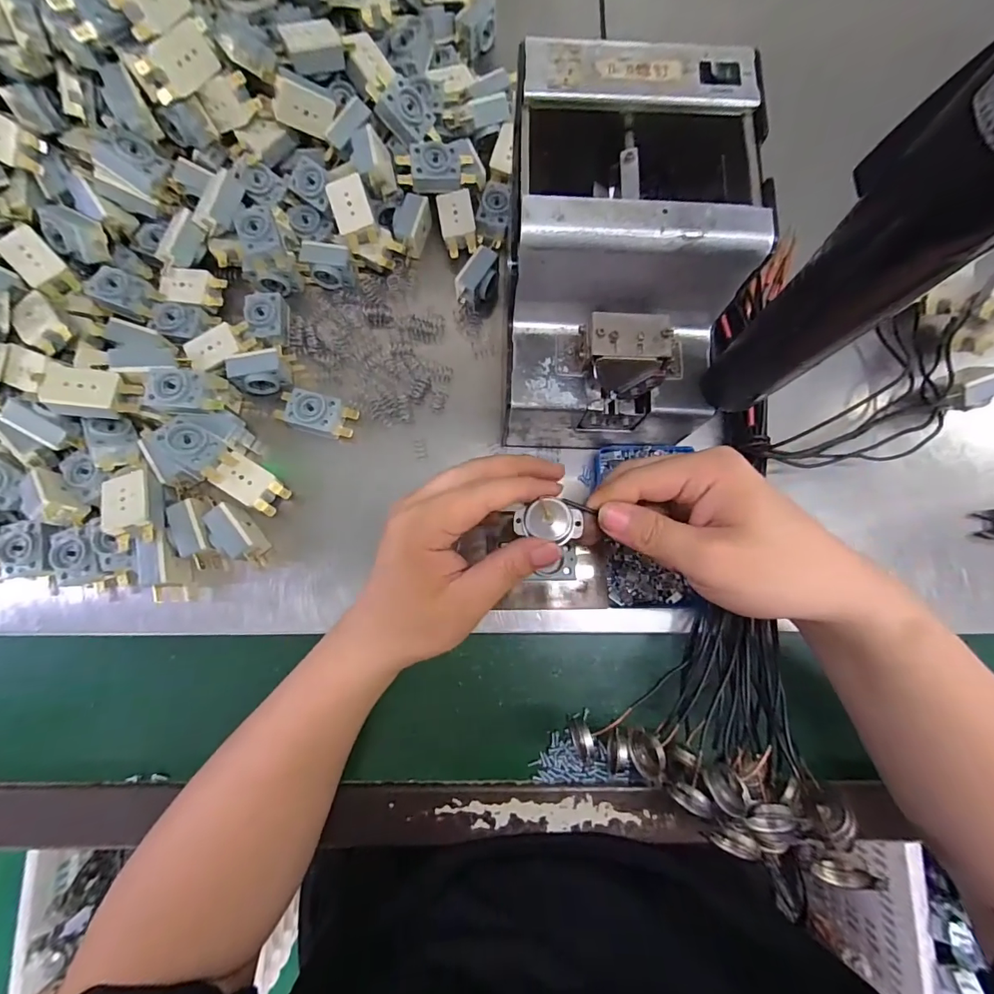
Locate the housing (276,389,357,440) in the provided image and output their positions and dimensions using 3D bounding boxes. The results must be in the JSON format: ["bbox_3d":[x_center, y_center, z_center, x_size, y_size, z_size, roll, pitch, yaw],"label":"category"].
[{"bbox_3d":[-0.132,-0.059,0.330,0.055,0.020,0.027,15,80,2],"label":"housing"}]

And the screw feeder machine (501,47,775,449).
[{"bbox_3d":[0.070,-0.132,0.281,0.122,0.149,0.175,2,80,-1],"label":"screw feeder machine"}]

